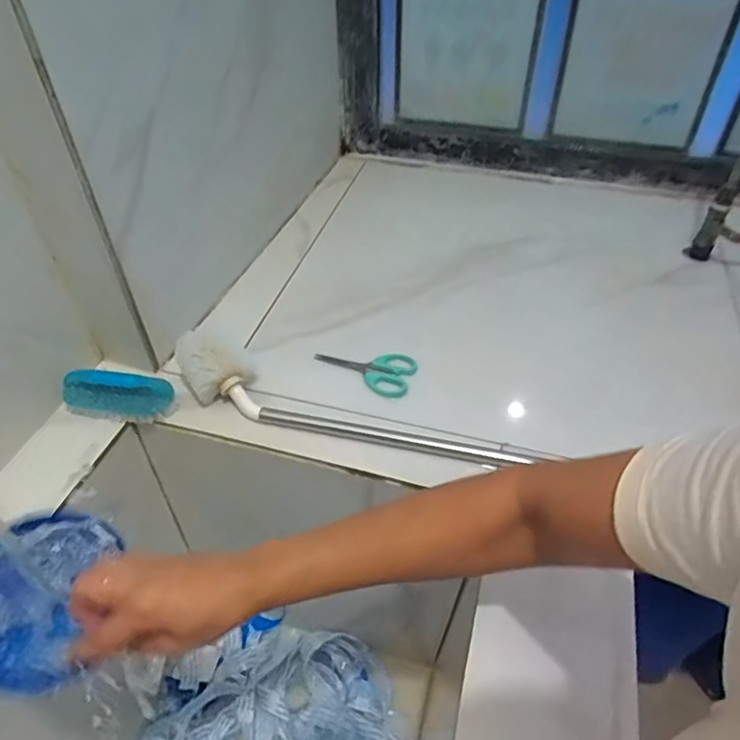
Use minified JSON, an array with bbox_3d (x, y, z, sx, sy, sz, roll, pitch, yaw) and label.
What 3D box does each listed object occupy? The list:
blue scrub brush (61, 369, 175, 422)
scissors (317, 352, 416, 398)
[{"bbox_3d":[-0.281,0.028,0.634,0.116,0.034,0.042,3,45,4],"label":"blue scrub brush"},{"bbox_3d":[-0.009,-0.003,0.692,0.122,0.016,0.057,14,47,14],"label":"scissors"}]

